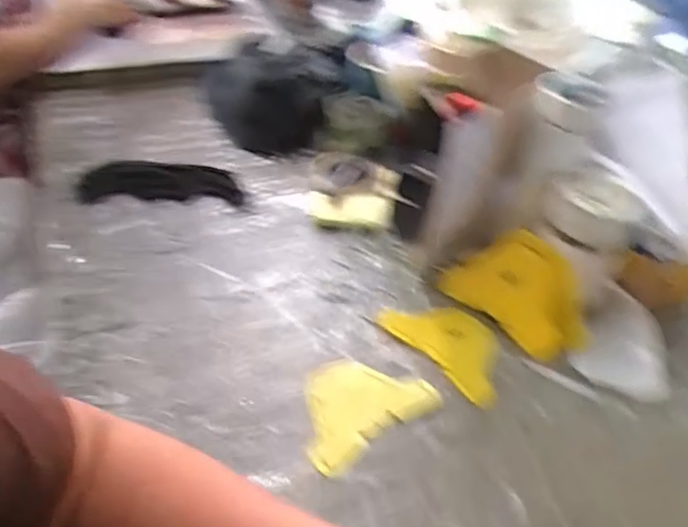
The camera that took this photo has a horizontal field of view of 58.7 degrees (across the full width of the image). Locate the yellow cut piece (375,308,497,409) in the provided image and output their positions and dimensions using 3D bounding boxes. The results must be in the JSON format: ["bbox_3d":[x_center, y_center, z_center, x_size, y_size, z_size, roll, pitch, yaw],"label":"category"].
[{"bbox_3d":[0.117,0.085,0.664,0.144,0.016,0.090,35,49,29],"label":"yellow cut piece"}]

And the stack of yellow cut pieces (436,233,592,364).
[{"bbox_3d":[0.197,0.040,0.685,0.037,0.132,0.140,4,56,-56],"label":"stack of yellow cut pieces"}]

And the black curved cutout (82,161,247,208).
[{"bbox_3d":[-0.243,-0.112,0.829,0.212,0.023,0.084,2,42,-4],"label":"black curved cutout"}]

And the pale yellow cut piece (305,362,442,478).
[{"bbox_3d":[0.012,0.134,0.592,0.140,0.007,0.096,-25,50,-30],"label":"pale yellow cut piece"}]

